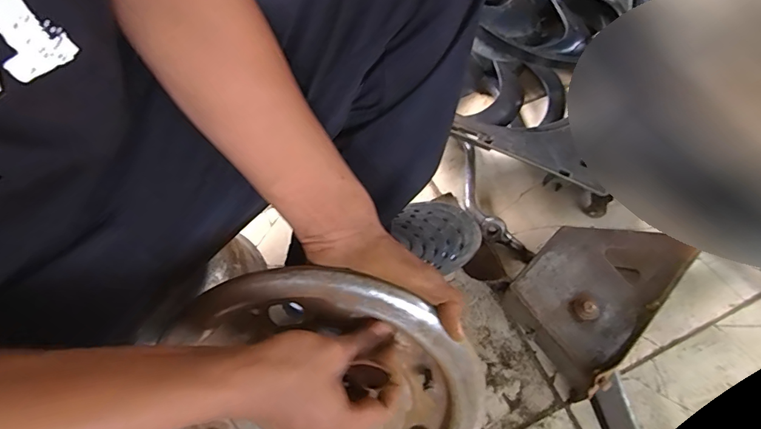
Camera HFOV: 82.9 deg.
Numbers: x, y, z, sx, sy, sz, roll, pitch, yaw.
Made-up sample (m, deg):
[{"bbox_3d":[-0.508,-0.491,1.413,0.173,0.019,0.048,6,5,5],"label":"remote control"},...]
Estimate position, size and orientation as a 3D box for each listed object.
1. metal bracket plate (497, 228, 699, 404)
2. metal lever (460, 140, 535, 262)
[{"bbox_3d":[0.245,0.089,0.521,0.138,0.087,0.211,36,71,18],"label":"metal bracket plate"},{"bbox_3d":[0.145,-0.021,0.617,0.058,0.029,0.201,-20,65,-7],"label":"metal lever"}]

